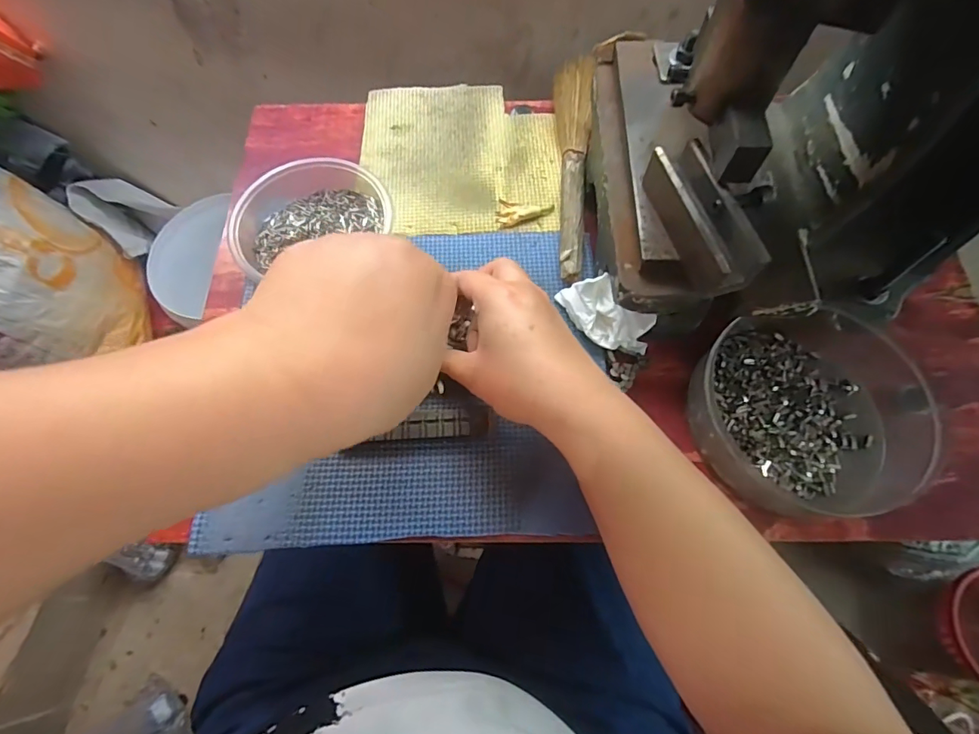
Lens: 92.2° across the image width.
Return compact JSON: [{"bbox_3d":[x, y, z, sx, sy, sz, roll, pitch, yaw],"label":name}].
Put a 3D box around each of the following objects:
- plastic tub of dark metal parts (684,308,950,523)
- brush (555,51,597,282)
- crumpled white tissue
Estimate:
[{"bbox_3d":[0.212,0.021,0.306,0.142,0.059,0.143,0,68,0],"label":"plastic tub of dark metal parts"},{"bbox_3d":[0.067,-0.171,0.395,0.031,0.023,0.229,6,68,3],"label":"brush"},{"bbox_3d":[0.081,-0.037,0.334,0.031,0.040,0.070,-39,73,-14],"label":"crumpled white tissue"}]

